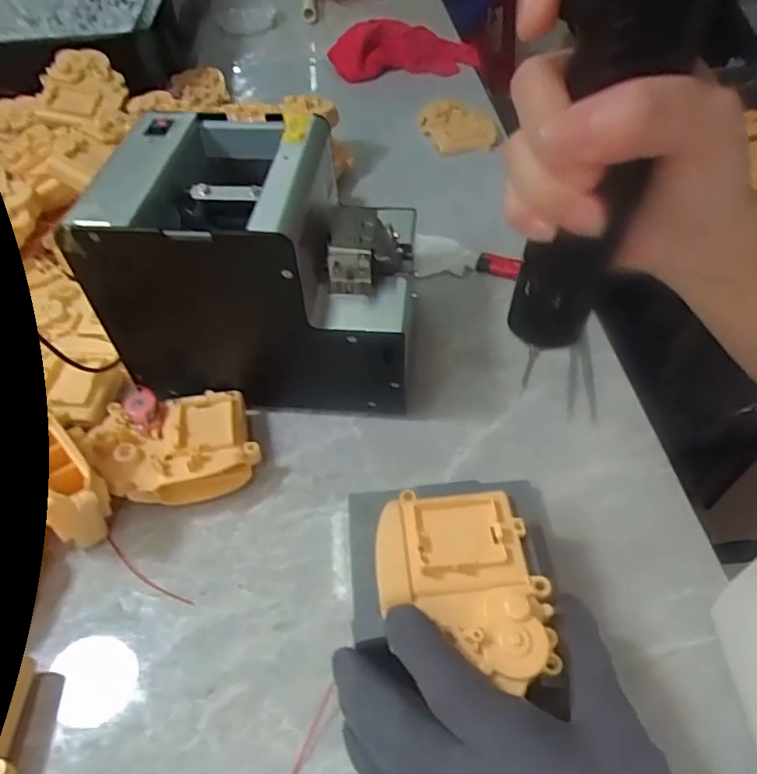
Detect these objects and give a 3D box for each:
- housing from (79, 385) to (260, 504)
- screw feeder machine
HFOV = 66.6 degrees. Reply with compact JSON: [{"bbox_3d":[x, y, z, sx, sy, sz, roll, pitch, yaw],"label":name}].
[{"bbox_3d":[-0.124,0.037,0.357,0.091,0.040,0.070,-11,51,-6],"label":"housing"},{"bbox_3d":[-0.068,-0.077,0.378,0.174,0.148,0.123,4,51,6],"label":"screw feeder machine"}]

